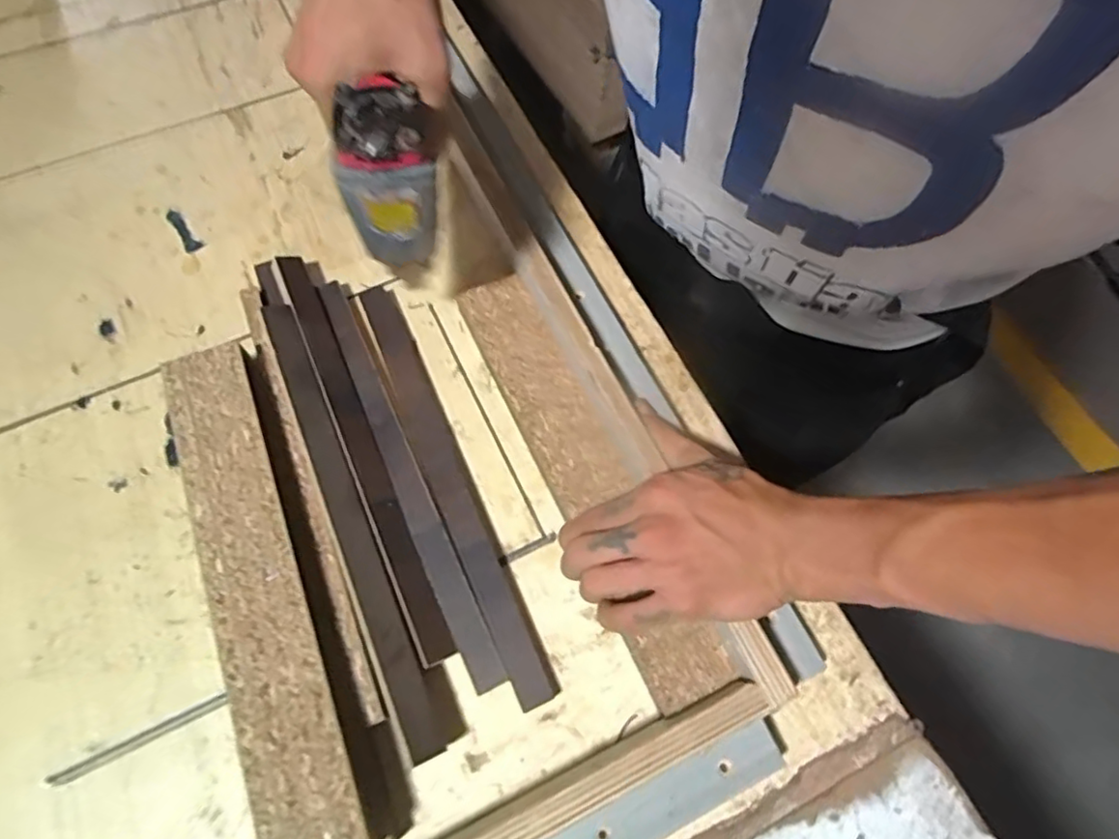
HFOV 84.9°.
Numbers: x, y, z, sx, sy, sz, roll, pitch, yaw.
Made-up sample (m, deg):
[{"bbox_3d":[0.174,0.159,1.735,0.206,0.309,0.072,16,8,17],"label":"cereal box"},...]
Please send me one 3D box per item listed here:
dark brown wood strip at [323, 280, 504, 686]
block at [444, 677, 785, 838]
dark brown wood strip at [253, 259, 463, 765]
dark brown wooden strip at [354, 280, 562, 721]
[{"bbox_3d":[-0.105,0.030,0.411,0.021,0.013,0.300,-23,69,-11],"label":"dark brown wood strip"},{"bbox_3d":[0.014,0.209,0.319,0.217,0.044,0.052,-23,69,-11],"label":"block"},{"bbox_3d":[-0.140,0.035,0.397,0.028,0.027,0.349,-22,69,-11],"label":"dark brown wood strip"},{"bbox_3d":[-0.077,0.035,0.411,0.024,0.012,0.308,-22,69,-11],"label":"dark brown wooden strip"}]

